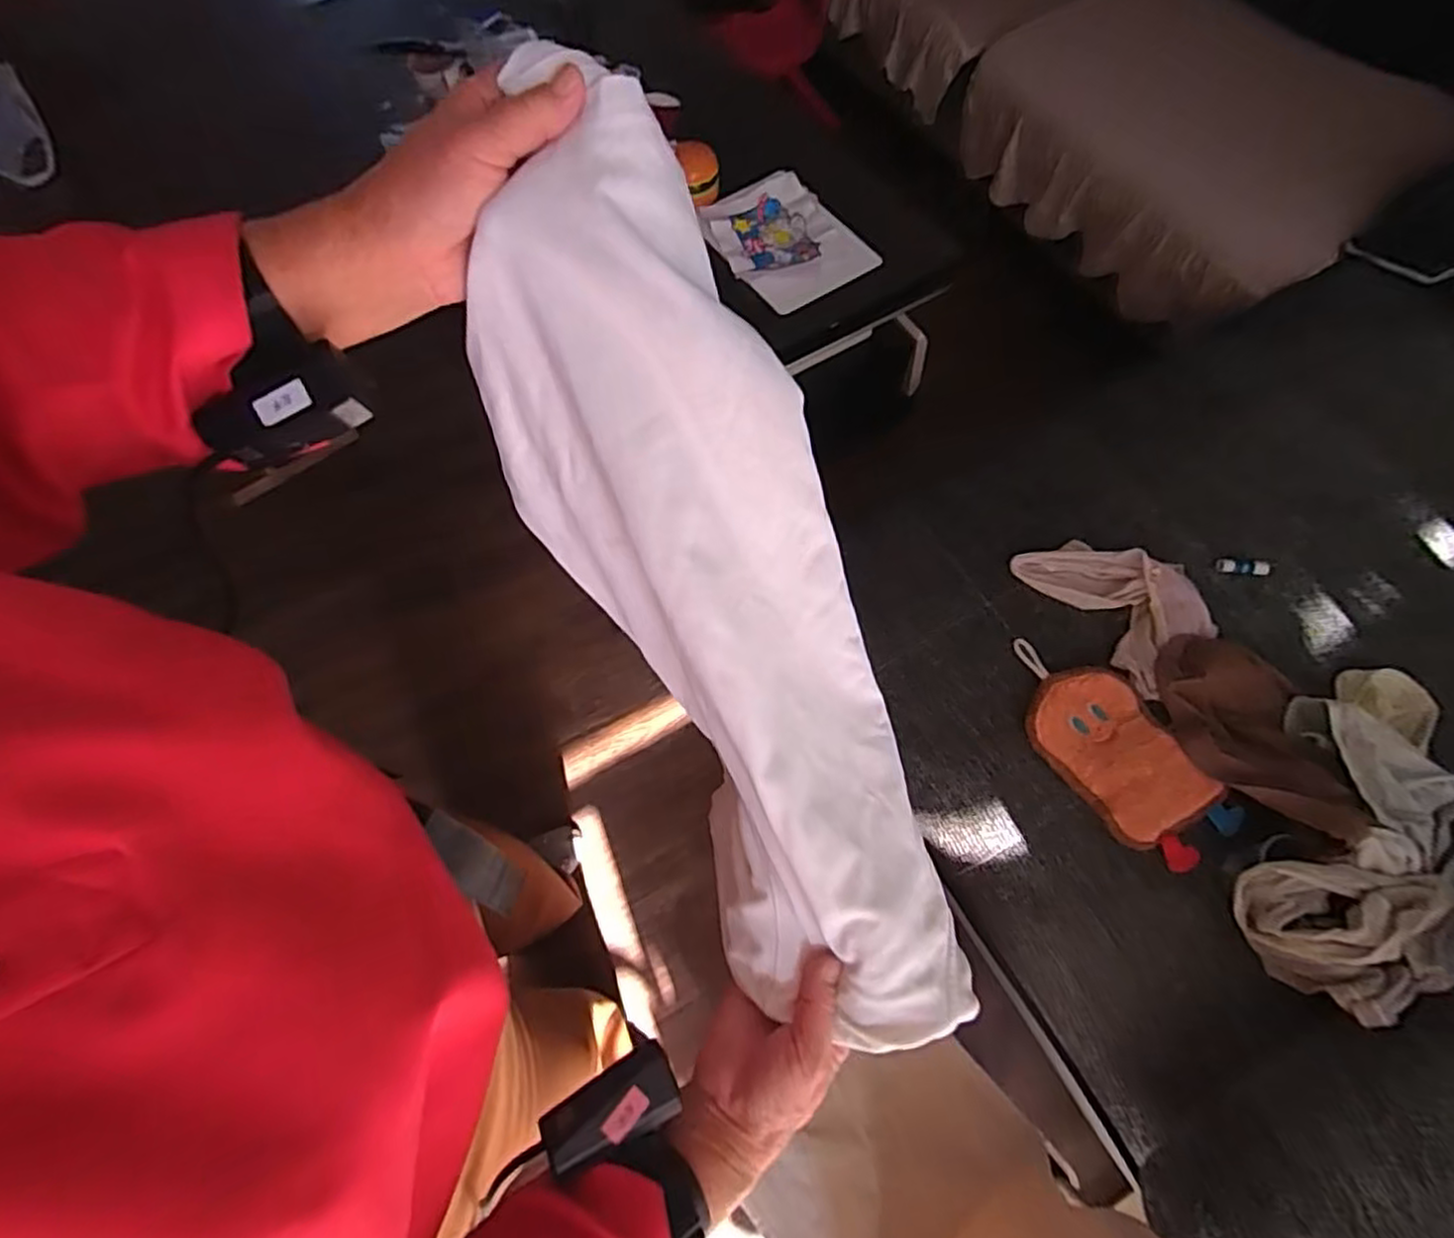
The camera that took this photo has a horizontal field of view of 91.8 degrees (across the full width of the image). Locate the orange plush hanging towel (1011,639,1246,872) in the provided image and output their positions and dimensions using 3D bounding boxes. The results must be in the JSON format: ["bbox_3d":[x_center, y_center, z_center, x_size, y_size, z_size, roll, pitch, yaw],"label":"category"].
[{"bbox_3d":[0.448,0.142,0.822,0.140,0.041,0.286,-30,68,-12],"label":"orange plush hanging towel"}]

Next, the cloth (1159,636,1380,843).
[{"bbox_3d":[0.599,0.117,0.784,0.148,0.078,0.255,-11,65,-4],"label":"cloth"}]

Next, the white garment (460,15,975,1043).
[{"bbox_3d":[-0.007,-0.006,0.404,0.143,0.115,0.513,-24,102,-10],"label":"white garment"}]

